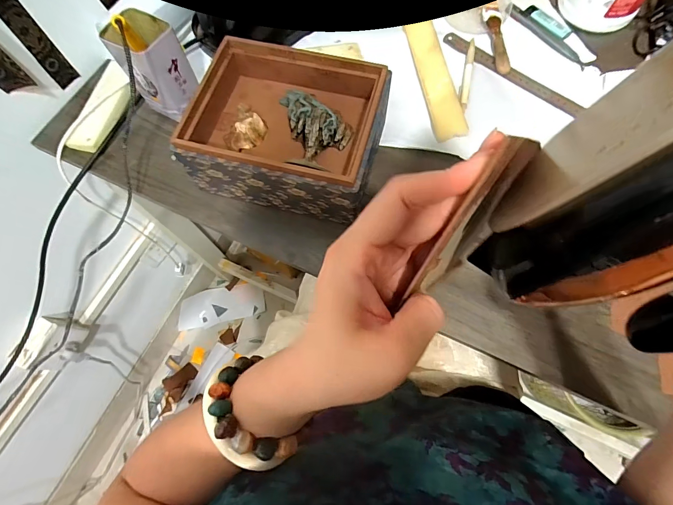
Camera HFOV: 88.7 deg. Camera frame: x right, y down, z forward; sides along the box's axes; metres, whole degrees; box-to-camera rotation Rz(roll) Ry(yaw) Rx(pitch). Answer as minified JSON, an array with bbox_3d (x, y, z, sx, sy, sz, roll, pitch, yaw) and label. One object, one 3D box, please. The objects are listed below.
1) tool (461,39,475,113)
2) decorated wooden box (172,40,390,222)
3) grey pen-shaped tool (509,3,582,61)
[{"bbox_3d":[0.194,-0.264,0.506,0.012,0.010,0.128,12,71,6],"label":"tool"},{"bbox_3d":[-0.056,-0.148,0.427,0.206,0.097,0.170,13,71,7],"label":"decorated wooden box"},{"bbox_3d":[0.321,-0.341,0.535,0.016,0.013,0.135,-39,73,-11],"label":"grey pen-shaped tool"}]

